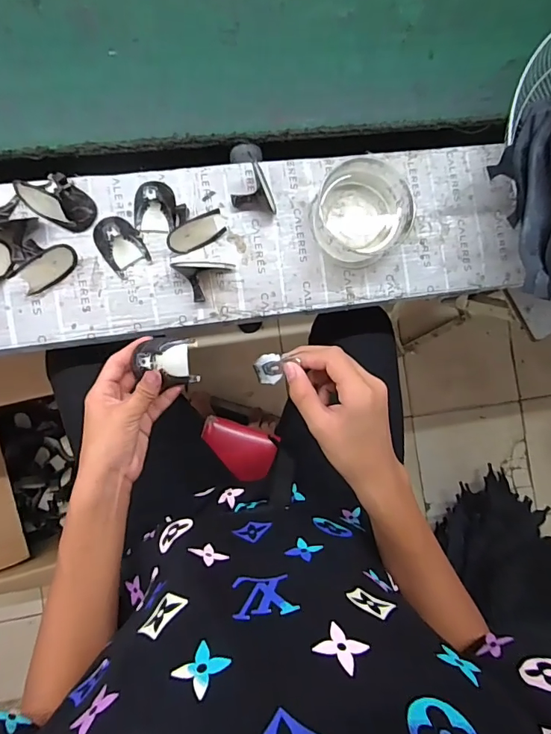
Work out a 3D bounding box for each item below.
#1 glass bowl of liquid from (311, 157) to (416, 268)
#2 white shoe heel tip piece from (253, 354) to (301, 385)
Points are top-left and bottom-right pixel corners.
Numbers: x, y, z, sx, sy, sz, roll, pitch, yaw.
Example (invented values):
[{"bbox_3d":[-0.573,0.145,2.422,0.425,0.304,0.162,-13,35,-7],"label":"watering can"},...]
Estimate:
[{"bbox_3d":[0.108,-0.191,0.556,0.111,0.066,0.112,0,88,-8],"label":"glass bowl of liquid"},{"bbox_3d":[-0.006,0.002,0.418,0.028,0.009,0.028,-3,99,30],"label":"white shoe heel tip piece"}]

